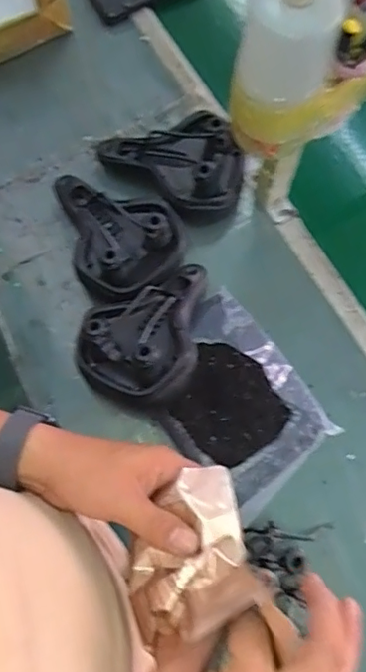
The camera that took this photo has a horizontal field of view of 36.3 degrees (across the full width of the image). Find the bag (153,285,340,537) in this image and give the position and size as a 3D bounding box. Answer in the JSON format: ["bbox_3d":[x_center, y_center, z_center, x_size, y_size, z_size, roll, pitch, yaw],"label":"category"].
[{"bbox_3d":[0.079,0.098,0.856,0.206,0.031,0.292,-37,76,-11],"label":"bag"}]

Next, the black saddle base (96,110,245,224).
[{"bbox_3d":[-0.013,-0.296,0.946,0.253,0.102,0.156,31,75,9],"label":"black saddle base"}]

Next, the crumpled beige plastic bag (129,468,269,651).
[{"bbox_3d":[0.002,0.160,0.395,0.098,0.031,0.107,-32,43,10],"label":"crumpled beige plastic bag"}]

